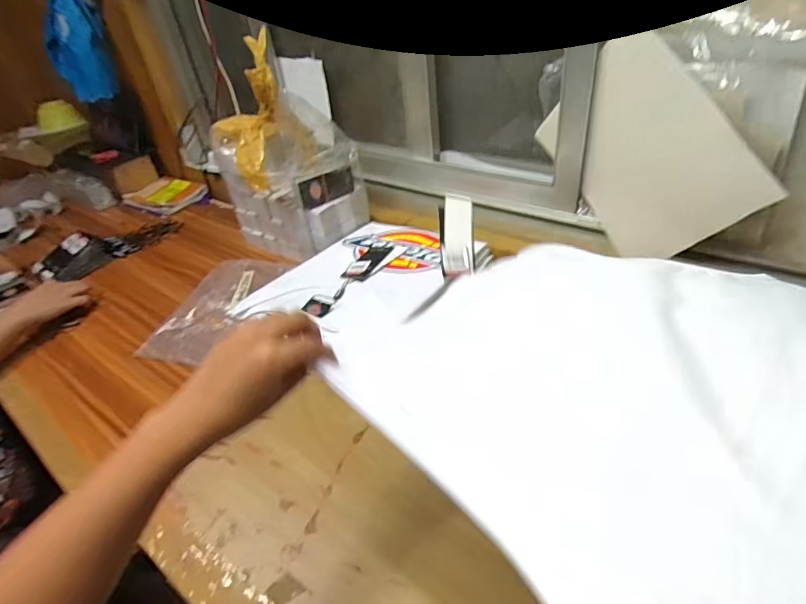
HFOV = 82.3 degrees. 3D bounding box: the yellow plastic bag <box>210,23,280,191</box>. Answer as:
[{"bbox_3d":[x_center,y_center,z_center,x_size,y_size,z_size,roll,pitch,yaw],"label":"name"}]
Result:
[{"bbox_3d":[-0.267,-0.317,0.782,0.106,0.223,0.110,-21,39,-17],"label":"yellow plastic bag"}]

